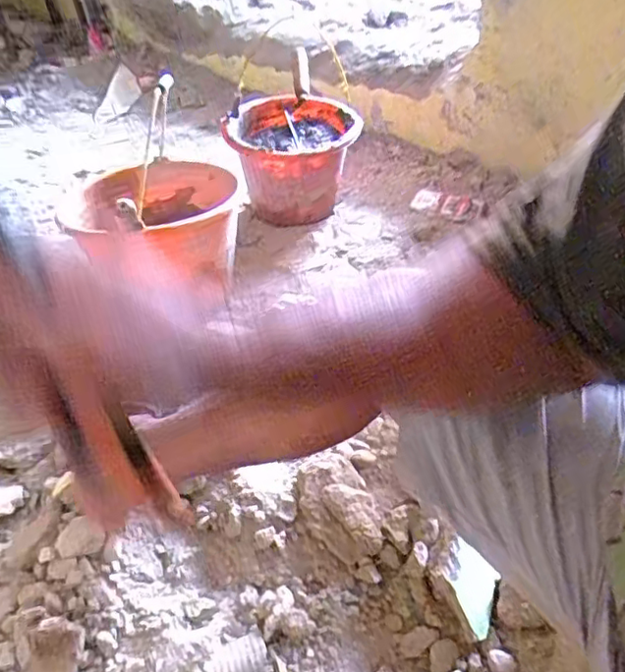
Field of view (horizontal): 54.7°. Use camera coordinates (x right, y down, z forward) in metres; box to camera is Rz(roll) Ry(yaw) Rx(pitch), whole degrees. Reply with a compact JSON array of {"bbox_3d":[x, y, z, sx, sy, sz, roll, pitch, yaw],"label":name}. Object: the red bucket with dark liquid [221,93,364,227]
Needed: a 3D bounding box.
[{"bbox_3d":[-0.044,-0.376,1.284,0.264,0.200,0.261,-3,44,2],"label":"red bucket with dark liquid"}]

